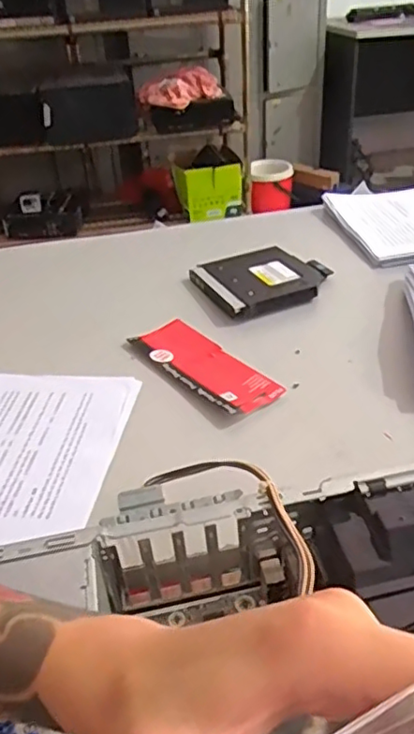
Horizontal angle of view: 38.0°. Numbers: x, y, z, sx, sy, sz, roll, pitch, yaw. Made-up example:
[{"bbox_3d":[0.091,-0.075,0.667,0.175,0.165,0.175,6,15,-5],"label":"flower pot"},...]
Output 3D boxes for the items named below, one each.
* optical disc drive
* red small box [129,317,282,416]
[{"bbox_3d":[0.074,-0.108,0.745,0.154,0.022,0.132,-16,37,-17],"label":"optical disc drive"},{"bbox_3d":[-0.007,-0.005,0.615,0.063,0.011,0.182,-27,42,-30],"label":"red small box"}]

